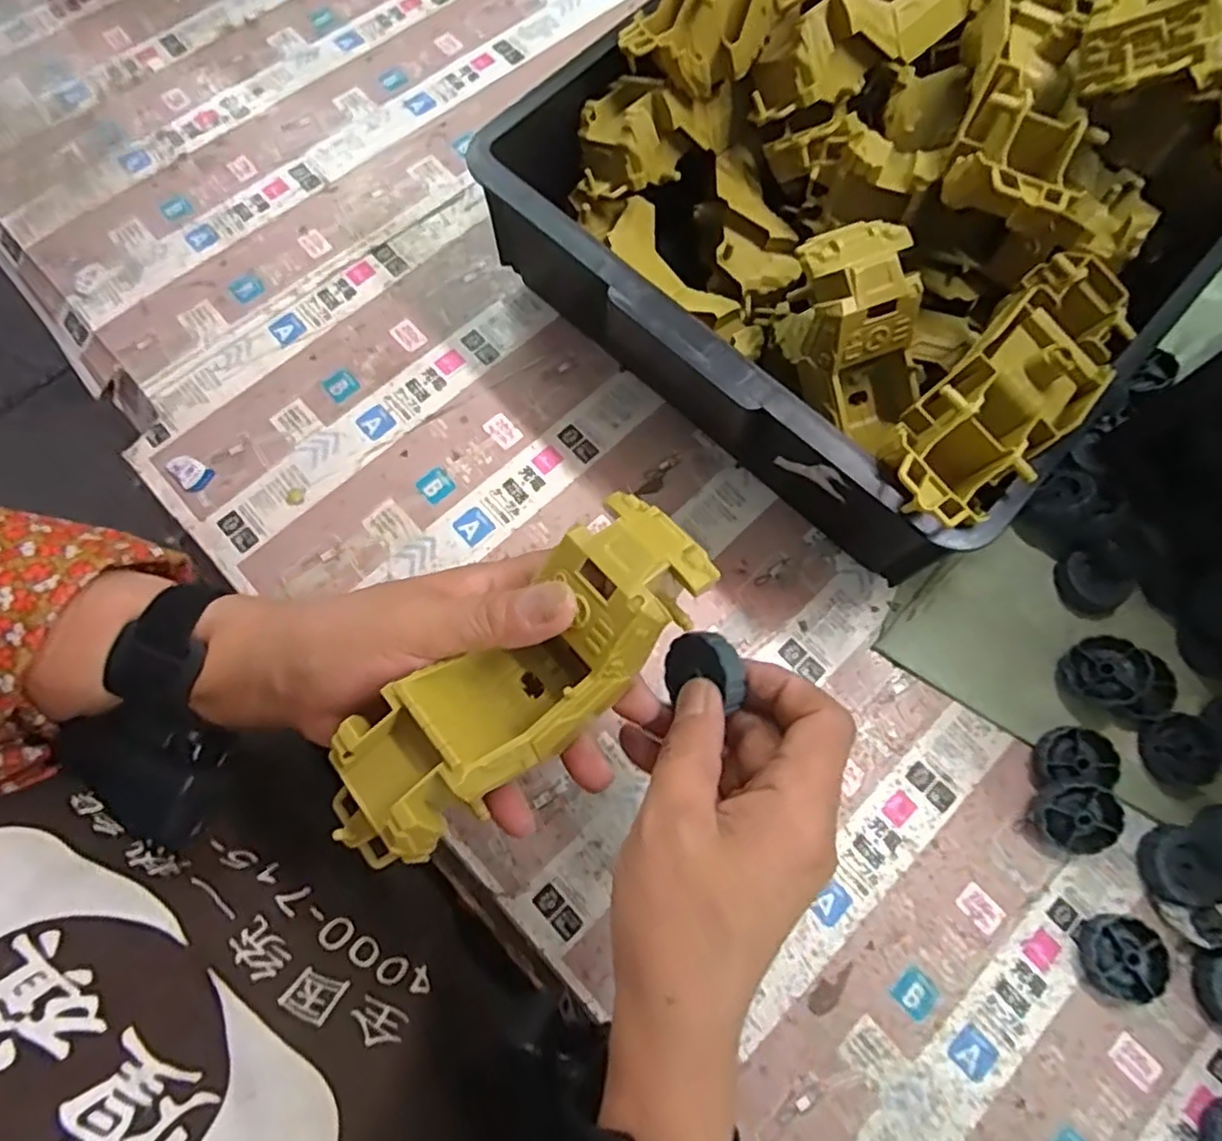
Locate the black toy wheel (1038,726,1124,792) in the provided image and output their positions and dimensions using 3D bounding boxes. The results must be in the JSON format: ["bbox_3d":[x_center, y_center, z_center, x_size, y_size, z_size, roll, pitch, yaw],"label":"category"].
[{"bbox_3d":[0.254,0.103,0.376,0.040,0.016,0.032,4,72,1],"label":"black toy wheel"}]

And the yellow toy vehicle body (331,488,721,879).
[{"bbox_3d":[-0.037,0.044,0.266,0.174,0.052,0.055,-42,76,-2],"label":"yellow toy vehicle body"}]

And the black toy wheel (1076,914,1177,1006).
[{"bbox_3d":[0.263,0.196,0.349,0.045,0.012,0.039,-20,73,-6],"label":"black toy wheel"}]

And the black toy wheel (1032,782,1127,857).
[{"bbox_3d":[0.247,0.129,0.364,0.038,0.015,0.038,1,94,8],"label":"black toy wheel"}]

